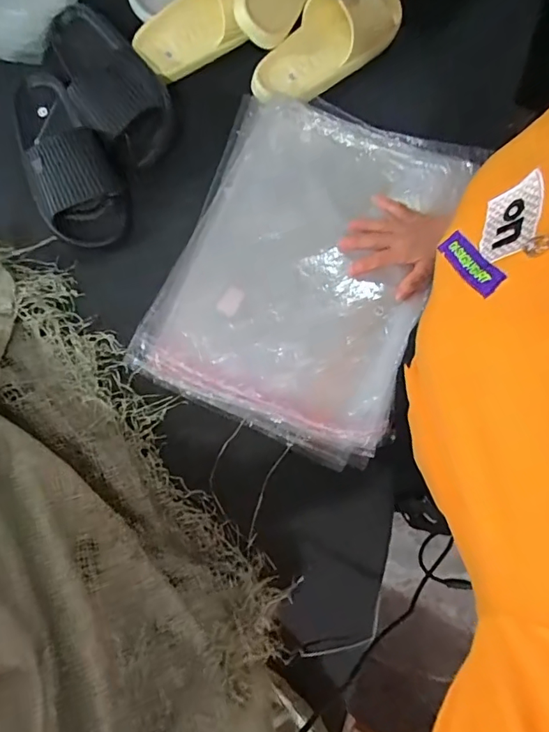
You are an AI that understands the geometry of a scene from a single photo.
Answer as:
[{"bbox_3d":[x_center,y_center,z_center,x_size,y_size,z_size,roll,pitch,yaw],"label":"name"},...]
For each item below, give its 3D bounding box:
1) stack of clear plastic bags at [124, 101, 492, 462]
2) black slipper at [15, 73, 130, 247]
[{"bbox_3d":[0.039,-0.135,0.613,0.307,0.041,0.417,21,81,5],"label":"stack of clear plastic bags"},{"bbox_3d":[-0.285,-0.280,0.650,0.113,0.062,0.264,-30,80,-4],"label":"black slipper"}]

